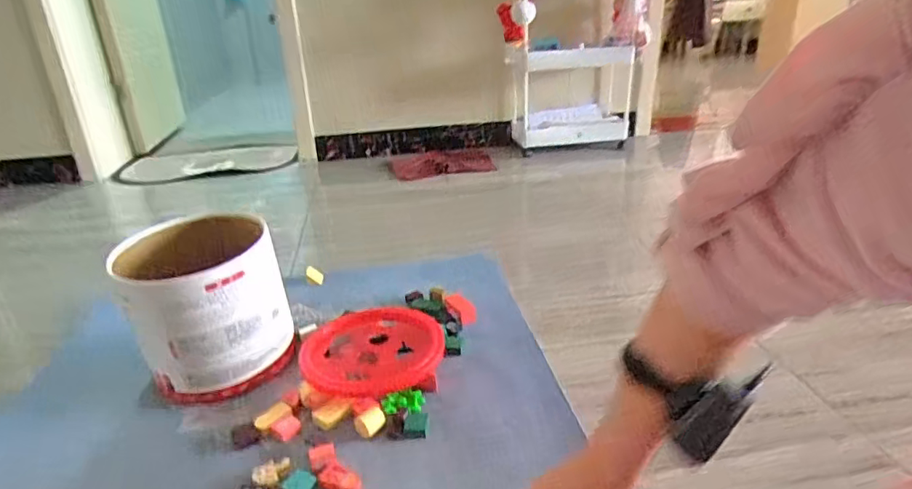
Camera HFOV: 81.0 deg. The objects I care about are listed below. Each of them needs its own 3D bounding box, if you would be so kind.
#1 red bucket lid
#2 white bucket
[{"bbox_3d":[-0.132,0.170,0.848,0.215,0.032,0.205,-1,25,1],"label":"red bucket lid"},{"bbox_3d":[-0.379,0.100,0.823,0.201,0.215,0.201,-1,25,1],"label":"white bucket"}]

